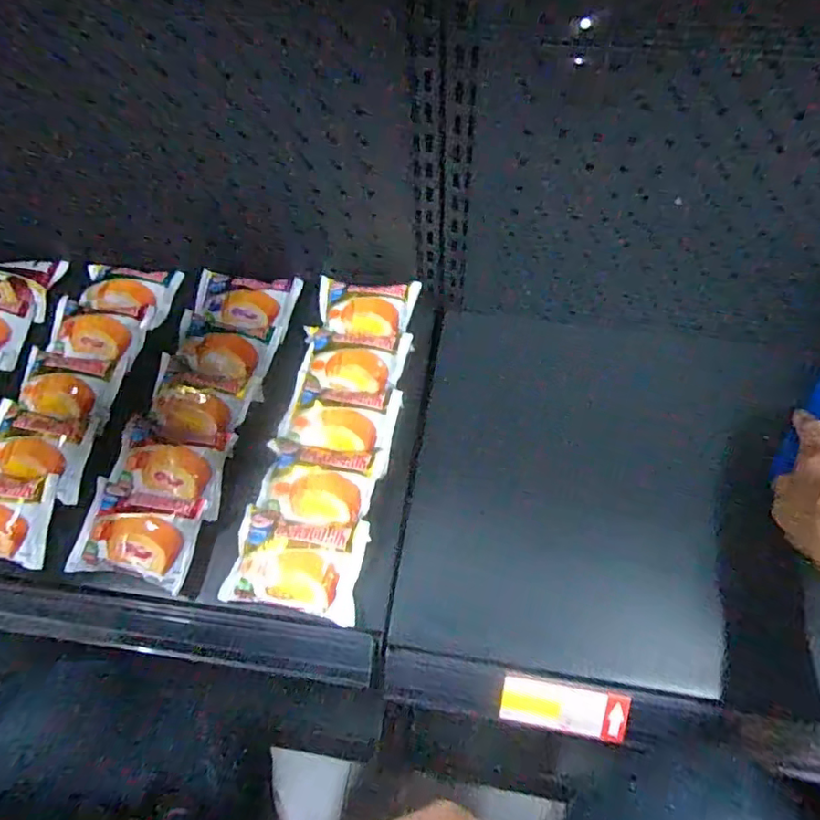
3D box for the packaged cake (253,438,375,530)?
[{"bbox_3d":[-0.080,0.064,0.475,0.096,0.033,0.069,8,61,7],"label":"packaged cake"}]

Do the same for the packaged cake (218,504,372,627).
[{"bbox_3d":[-0.091,0.125,0.450,0.107,0.047,0.075,7,61,6],"label":"packaged cake"}]

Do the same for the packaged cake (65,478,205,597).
[{"bbox_3d":[-0.224,0.100,0.454,0.095,0.031,0.069,11,61,8],"label":"packaged cake"}]

